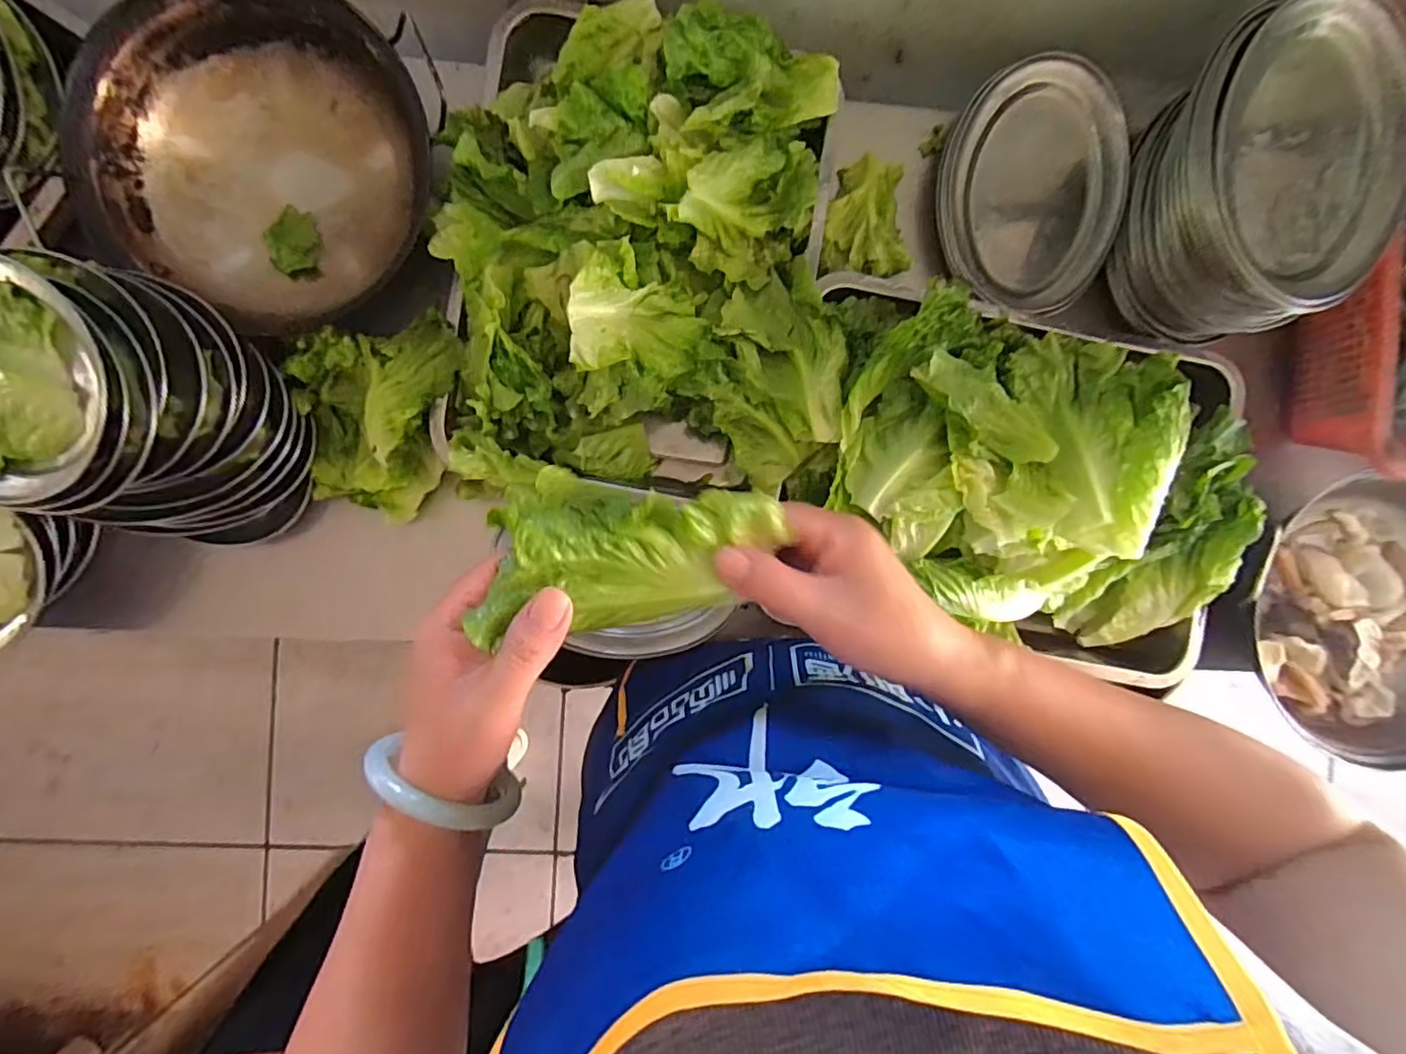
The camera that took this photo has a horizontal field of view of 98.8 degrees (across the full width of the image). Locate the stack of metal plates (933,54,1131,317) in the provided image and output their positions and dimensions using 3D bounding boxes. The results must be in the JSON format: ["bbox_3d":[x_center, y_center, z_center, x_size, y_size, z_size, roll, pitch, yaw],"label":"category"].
[{"bbox_3d":[0.286,-0.288,0.523,0.154,0.030,0.191,4,104,7],"label":"stack of metal plates"}]

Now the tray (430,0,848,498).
[{"bbox_3d":[-0.047,-0.217,0.482,0.312,0.110,0.381,3,91,-4],"label":"tray"}]

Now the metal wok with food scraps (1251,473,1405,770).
[{"bbox_3d":[0.600,0.082,0.533,0.233,0.070,0.238,0,91,-4],"label":"metal wok with food scraps"}]

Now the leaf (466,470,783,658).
[{"bbox_3d":[-0.032,0.013,0.288,0.139,0.041,0.077,-3,91,-4],"label":"leaf"}]

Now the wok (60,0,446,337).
[{"bbox_3d":[-0.341,-0.287,0.475,0.243,0.076,0.237,0,91,-4],"label":"wok"}]

